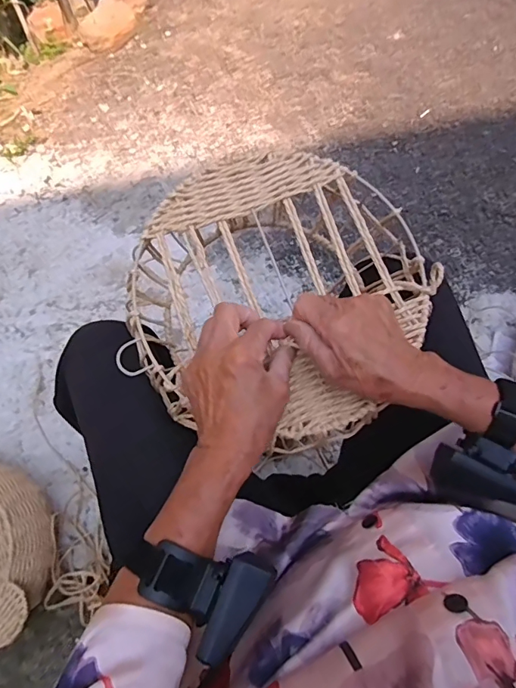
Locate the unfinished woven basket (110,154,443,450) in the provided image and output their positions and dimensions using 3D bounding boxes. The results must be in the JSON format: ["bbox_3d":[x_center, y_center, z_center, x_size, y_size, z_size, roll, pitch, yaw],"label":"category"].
[{"bbox_3d":[0.024,-0.052,0.421,0.281,0.074,0.276,16,63,5],"label":"unfinished woven basket"}]

